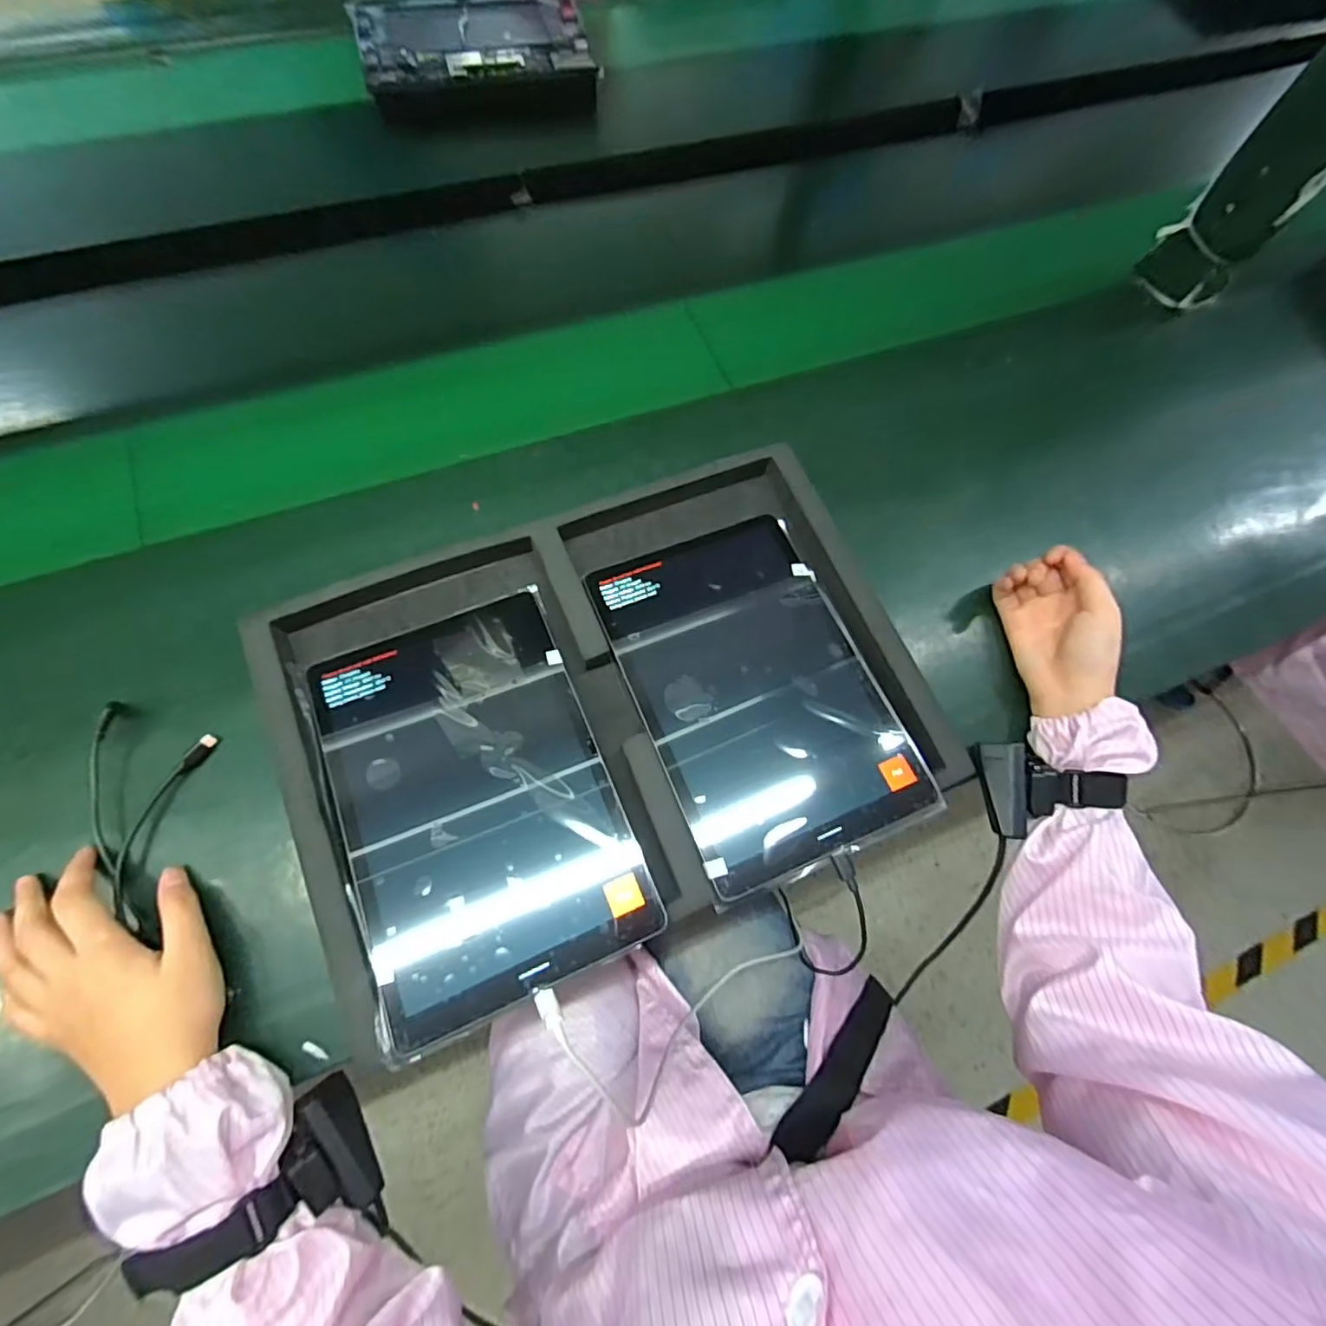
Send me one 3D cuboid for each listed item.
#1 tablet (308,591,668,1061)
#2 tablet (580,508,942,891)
[{"bbox_3d":[-0.124,0.081,0.389,0.168,0.013,0.257,-22,72,-9],"label":"tablet"},{"bbox_3d":[0.066,0.013,0.430,0.168,0.007,0.255,-20,70,-11],"label":"tablet"}]

